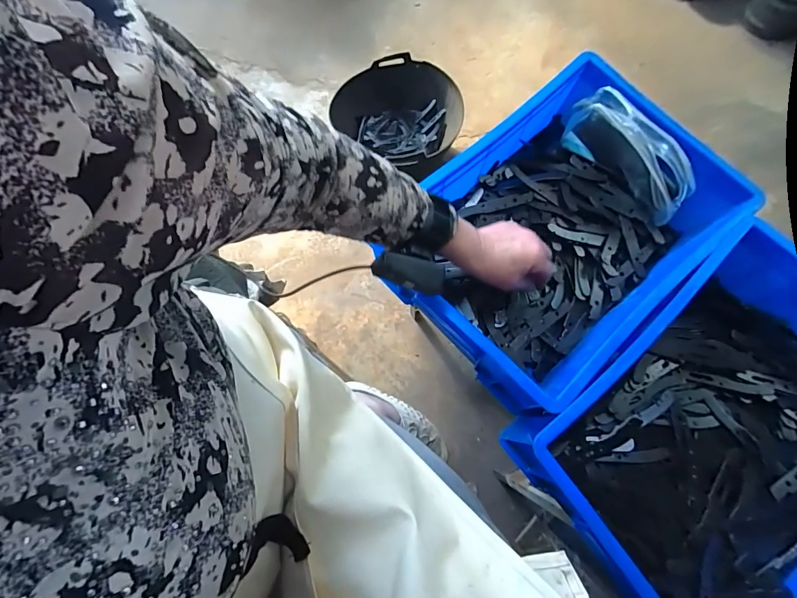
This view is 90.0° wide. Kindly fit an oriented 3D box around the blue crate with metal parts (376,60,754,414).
[{"bbox_3d":[0.210,-0.095,0.533,0.404,0.105,0.293,-40,81,-8],"label":"blue crate with metal parts"}]

